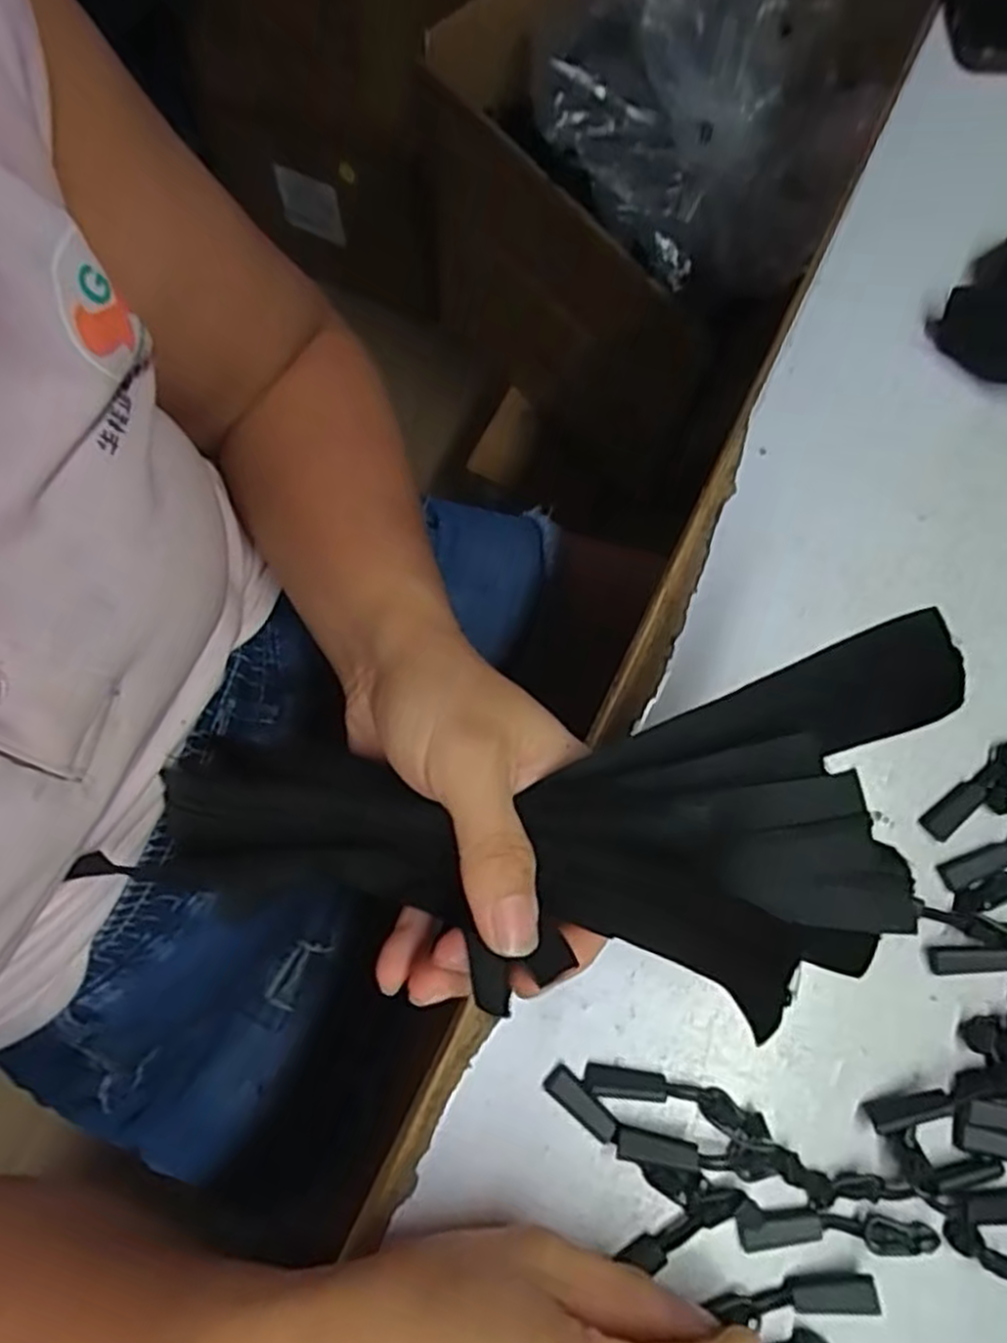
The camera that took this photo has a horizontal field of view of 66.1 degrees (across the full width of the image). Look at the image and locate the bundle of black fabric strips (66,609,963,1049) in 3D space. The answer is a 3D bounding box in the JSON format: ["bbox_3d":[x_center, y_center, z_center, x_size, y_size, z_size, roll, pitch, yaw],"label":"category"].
[{"bbox_3d":[-0.013,0.048,0.244,0.271,0.041,0.089,-7,72,30],"label":"bundle of black fabric strips"}]

